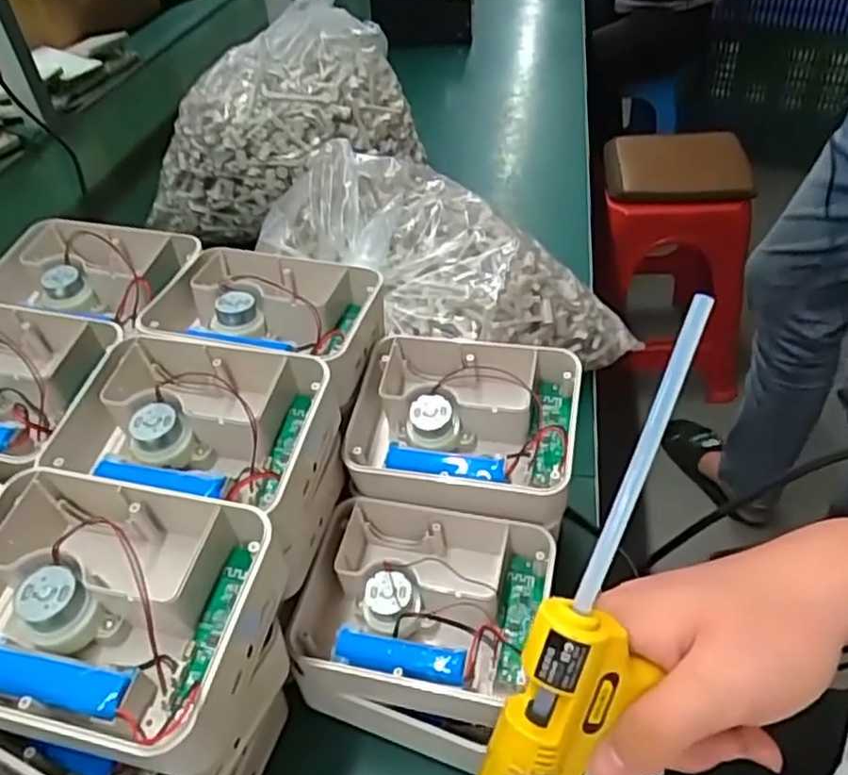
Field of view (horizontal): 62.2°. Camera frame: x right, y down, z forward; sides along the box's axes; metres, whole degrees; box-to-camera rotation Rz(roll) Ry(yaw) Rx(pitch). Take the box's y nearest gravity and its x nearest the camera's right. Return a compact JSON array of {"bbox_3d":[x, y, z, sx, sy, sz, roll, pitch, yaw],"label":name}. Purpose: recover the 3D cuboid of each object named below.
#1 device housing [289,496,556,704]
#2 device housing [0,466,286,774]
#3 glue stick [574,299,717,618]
[{"bbox_3d":[0.005,0.116,0.379,0.133,0.041,0.105,5,43,12],"label":"device housing"},{"bbox_3d":[-0.132,0.091,0.290,0.133,0.045,0.101,6,43,13],"label":"device housing"},{"bbox_3d":[0.087,0.027,0.279,0.008,0.133,0.005,24,8,29],"label":"glue stick"}]

